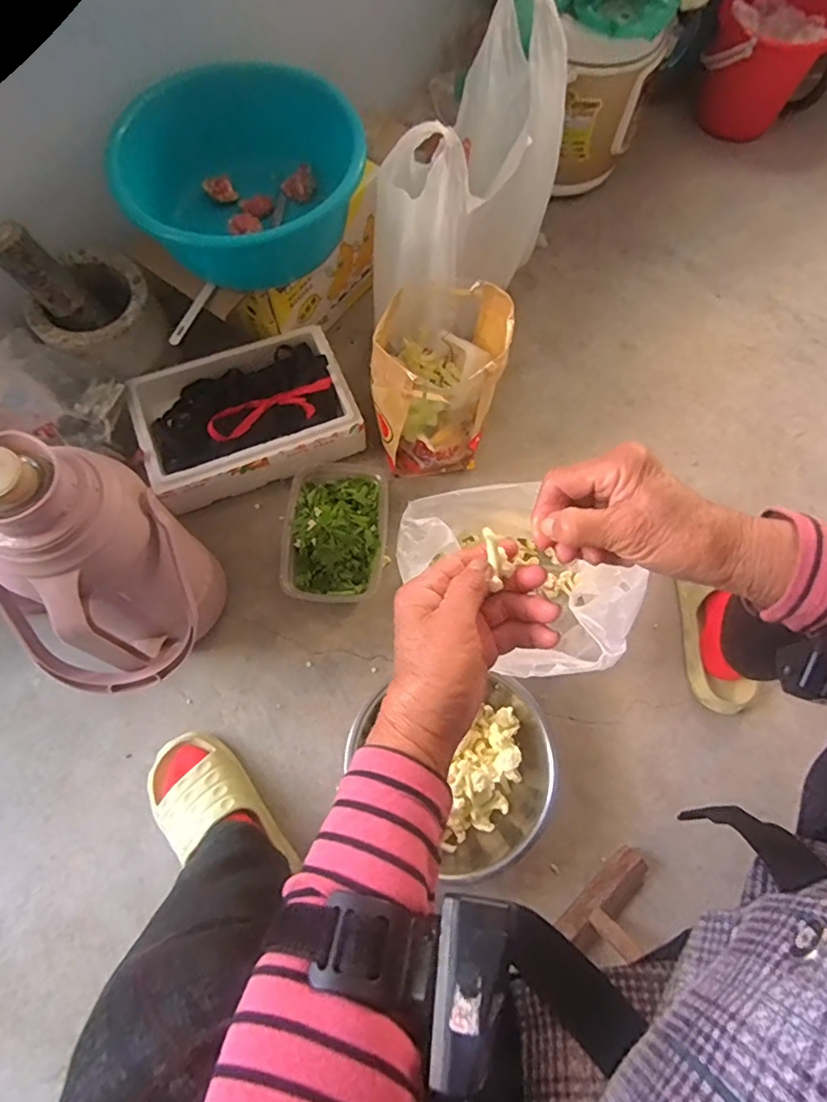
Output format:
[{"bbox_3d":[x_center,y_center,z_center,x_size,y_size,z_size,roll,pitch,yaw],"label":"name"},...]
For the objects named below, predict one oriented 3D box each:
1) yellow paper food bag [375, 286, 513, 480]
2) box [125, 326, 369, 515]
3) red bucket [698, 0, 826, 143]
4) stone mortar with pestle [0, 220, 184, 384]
[{"bbox_3d":[0.036,-0.245,0.808,0.165,0.210,0.206,9,70,1],"label":"yellow paper food bag"},{"bbox_3d":[-0.247,-0.198,0.847,0.308,0.076,0.214,-19,71,-9],"label":"box"},{"bbox_3d":[0.687,-0.967,1.112,0.199,0.197,0.197,1,70,-2],"label":"red bucket"},{"bbox_3d":[-0.450,-0.347,0.781,0.163,0.194,0.151,-38,75,-14],"label":"stone mortar with pestle"}]

